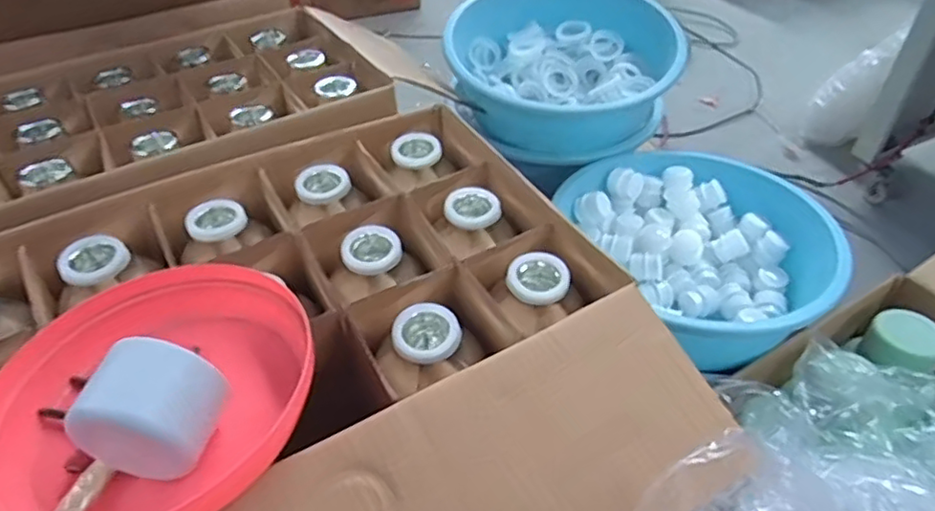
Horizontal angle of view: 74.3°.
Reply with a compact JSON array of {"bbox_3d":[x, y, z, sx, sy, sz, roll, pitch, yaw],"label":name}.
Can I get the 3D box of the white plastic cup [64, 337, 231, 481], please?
[{"bbox_3d":[-0.206,0.102,0.408,0.072,0.065,0.064,9,44,10],"label":"white plastic cup"}]

